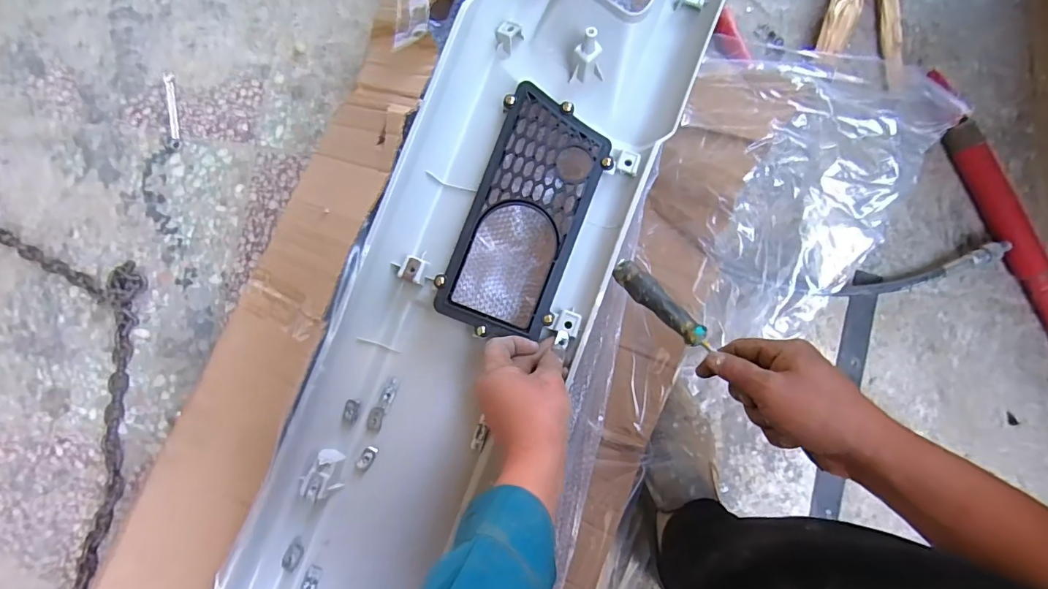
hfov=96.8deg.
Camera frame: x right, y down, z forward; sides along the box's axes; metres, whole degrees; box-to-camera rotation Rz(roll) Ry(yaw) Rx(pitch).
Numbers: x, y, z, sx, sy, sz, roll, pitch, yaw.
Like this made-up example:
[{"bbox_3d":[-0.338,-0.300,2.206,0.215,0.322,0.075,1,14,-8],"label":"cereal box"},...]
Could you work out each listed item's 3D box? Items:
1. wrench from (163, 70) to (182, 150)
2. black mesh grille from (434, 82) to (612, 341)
[{"bbox_3d":[-0.493,-0.256,0.648,0.018,0.004,0.115,-10,82,-3],"label":"wrench"},{"bbox_3d":[0.004,-0.089,0.514,0.126,0.029,0.270,20,81,2],"label":"black mesh grille"}]

